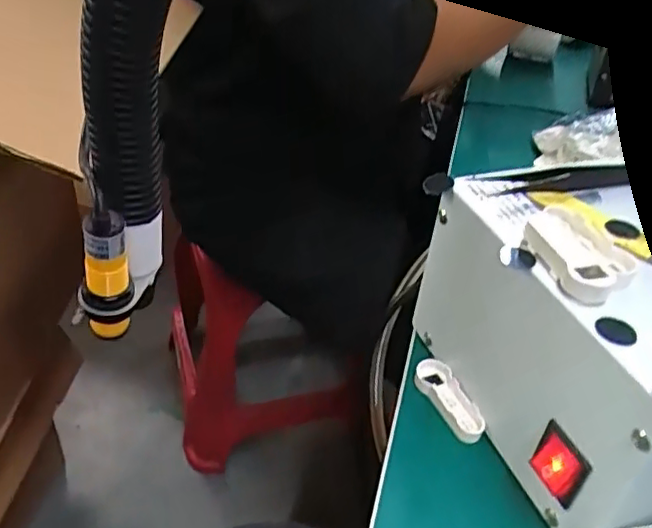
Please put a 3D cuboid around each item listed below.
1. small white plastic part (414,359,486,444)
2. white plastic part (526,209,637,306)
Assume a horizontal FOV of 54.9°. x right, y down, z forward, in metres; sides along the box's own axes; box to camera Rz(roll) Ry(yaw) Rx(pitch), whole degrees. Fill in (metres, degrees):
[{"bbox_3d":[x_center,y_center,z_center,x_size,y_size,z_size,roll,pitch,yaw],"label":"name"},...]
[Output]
[{"bbox_3d":[0.066,0.072,0.335,0.020,0.007,0.052,-11,41,-22],"label":"small white plastic part"},{"bbox_3d":[0.109,-0.006,0.271,0.035,0.012,0.057,-2,39,-11],"label":"white plastic part"}]

